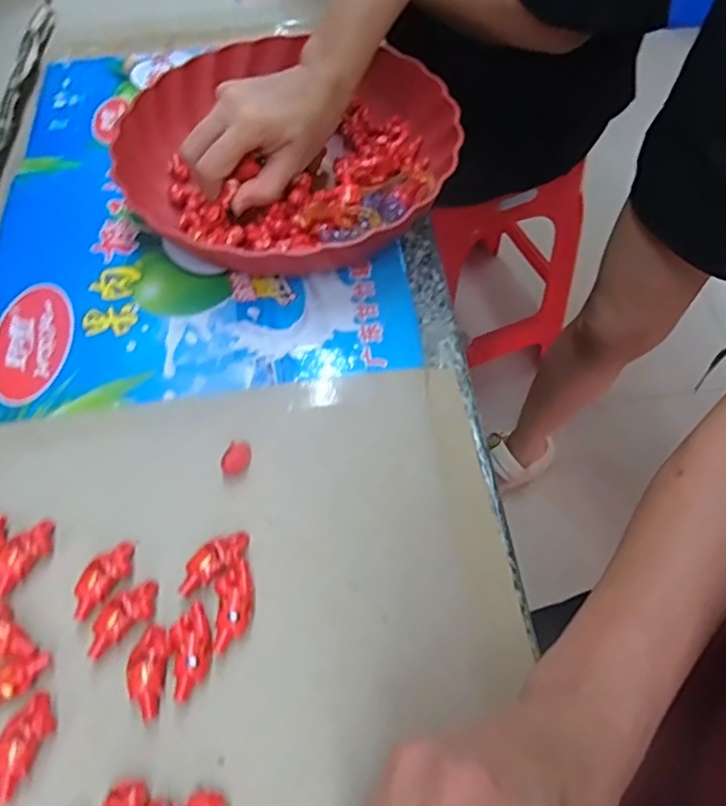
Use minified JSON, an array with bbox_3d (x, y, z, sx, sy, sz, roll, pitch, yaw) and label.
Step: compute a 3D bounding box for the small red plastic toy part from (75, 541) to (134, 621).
[{"bbox_3d":[-0.133,0.090,0.311,0.017,0.015,0.041,32,66,19],"label":"small red plastic toy part"}]

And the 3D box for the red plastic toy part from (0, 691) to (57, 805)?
[{"bbox_3d":[-0.153,0.153,0.271,0.016,0.012,0.041,17,62,11],"label":"red plastic toy part"}]

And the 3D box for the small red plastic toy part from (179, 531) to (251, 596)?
[{"bbox_3d":[-0.077,0.083,0.316,0.041,0.015,0.016,-37,65,-18],"label":"small red plastic toy part"}]

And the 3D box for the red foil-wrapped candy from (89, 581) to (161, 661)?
[{"bbox_3d":[-0.119,0.105,0.299,0.039,0.010,0.019,-35,65,-17],"label":"red foil-wrapped candy"}]

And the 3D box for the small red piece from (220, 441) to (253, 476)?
[{"bbox_3d":[-0.071,0.031,0.347,0.013,0.013,0.023,12,61,9],"label":"small red piece"}]

